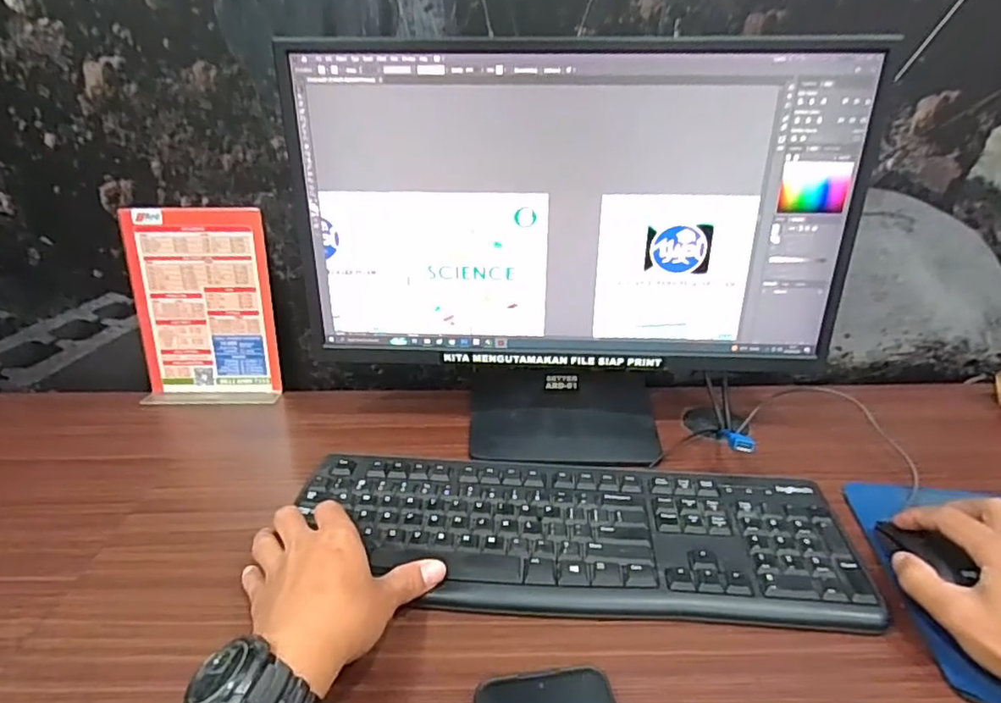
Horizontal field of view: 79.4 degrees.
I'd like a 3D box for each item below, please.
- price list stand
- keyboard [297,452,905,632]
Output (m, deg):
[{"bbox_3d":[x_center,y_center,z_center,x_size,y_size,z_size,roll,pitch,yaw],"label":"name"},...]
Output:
[{"bbox_3d":[-0.330,-0.045,0.669,0.147,0.214,0.045,-1,25,-3],"label":"price list stand"},{"bbox_3d":[0.051,0.140,0.478,0.422,0.020,0.155,4,25,9],"label":"keyboard"}]

